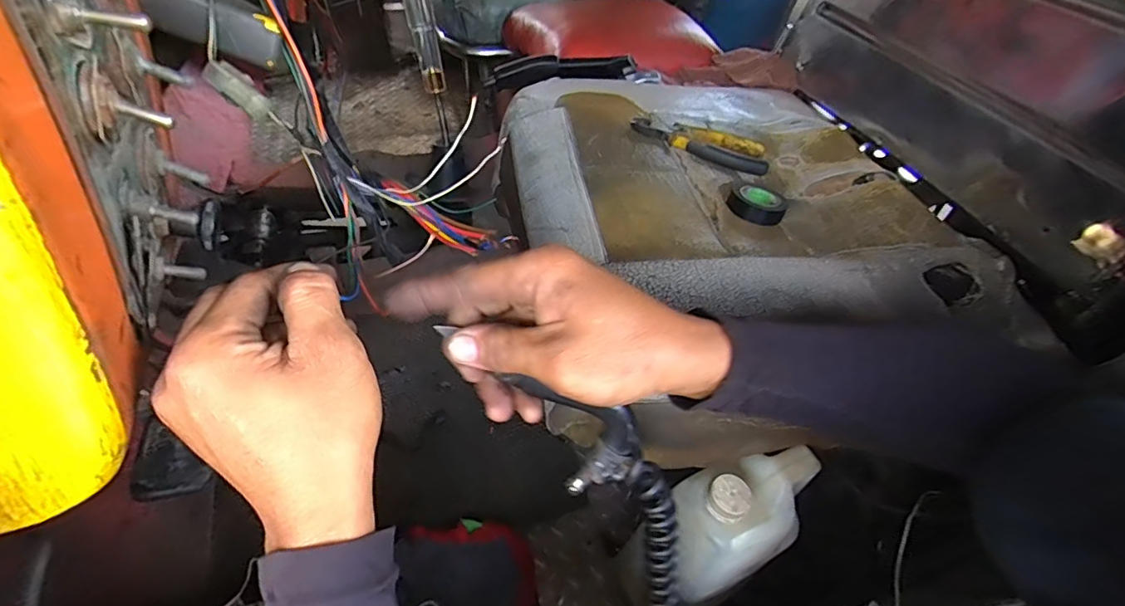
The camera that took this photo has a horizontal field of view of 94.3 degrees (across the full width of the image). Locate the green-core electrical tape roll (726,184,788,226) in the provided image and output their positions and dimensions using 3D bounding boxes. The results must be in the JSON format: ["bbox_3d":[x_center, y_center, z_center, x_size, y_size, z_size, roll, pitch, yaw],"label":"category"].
[{"bbox_3d":[0.187,-0.097,0.497,0.052,0.013,0.049,3,46,-3],"label":"green-core electrical tape roll"}]

